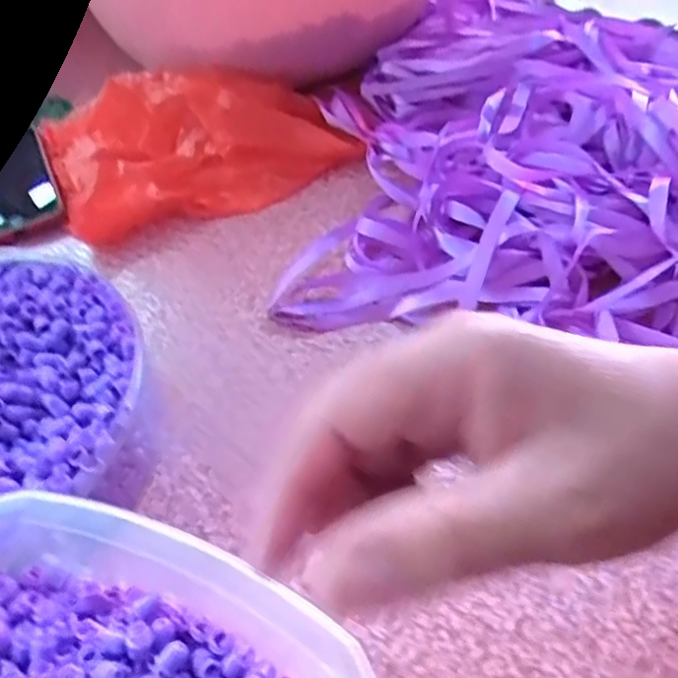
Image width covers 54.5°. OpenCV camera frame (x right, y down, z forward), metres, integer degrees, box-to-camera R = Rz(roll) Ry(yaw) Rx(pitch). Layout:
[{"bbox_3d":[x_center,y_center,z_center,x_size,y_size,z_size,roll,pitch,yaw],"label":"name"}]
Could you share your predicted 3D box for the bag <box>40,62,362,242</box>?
[{"bbox_3d":[-0.109,-0.158,0.499,0.213,0.050,0.147,-17,50,-10],"label":"bag"}]

